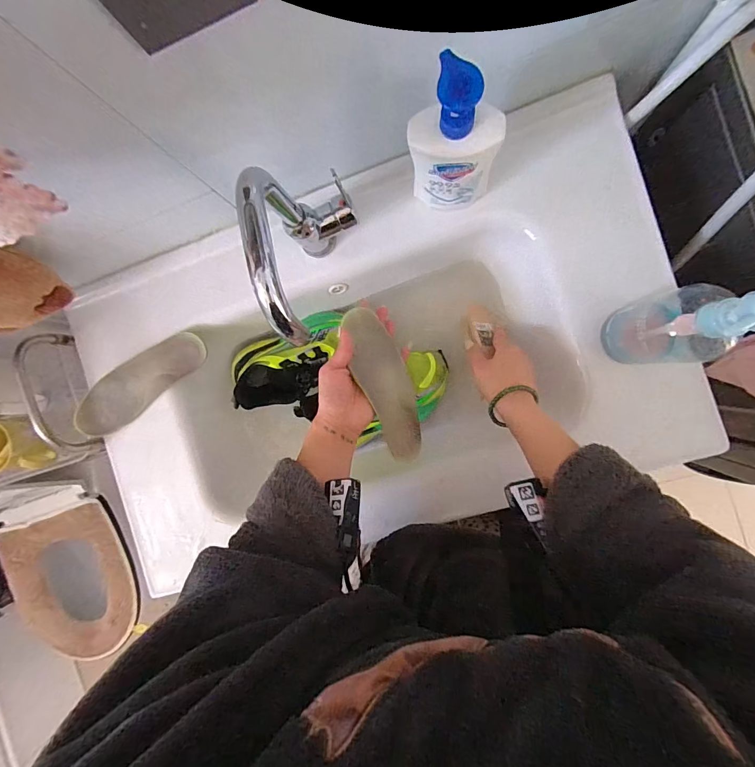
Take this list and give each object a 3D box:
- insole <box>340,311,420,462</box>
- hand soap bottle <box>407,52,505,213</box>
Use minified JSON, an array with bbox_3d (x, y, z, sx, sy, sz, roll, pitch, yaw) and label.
[{"bbox_3d":[0.012,0.001,0.500,0.056,0.031,0.202,-21,93,9],"label":"insole"},{"bbox_3d":[0.079,-0.239,0.403,0.087,0.181,0.048,6,93,8],"label":"hand soap bottle"}]

